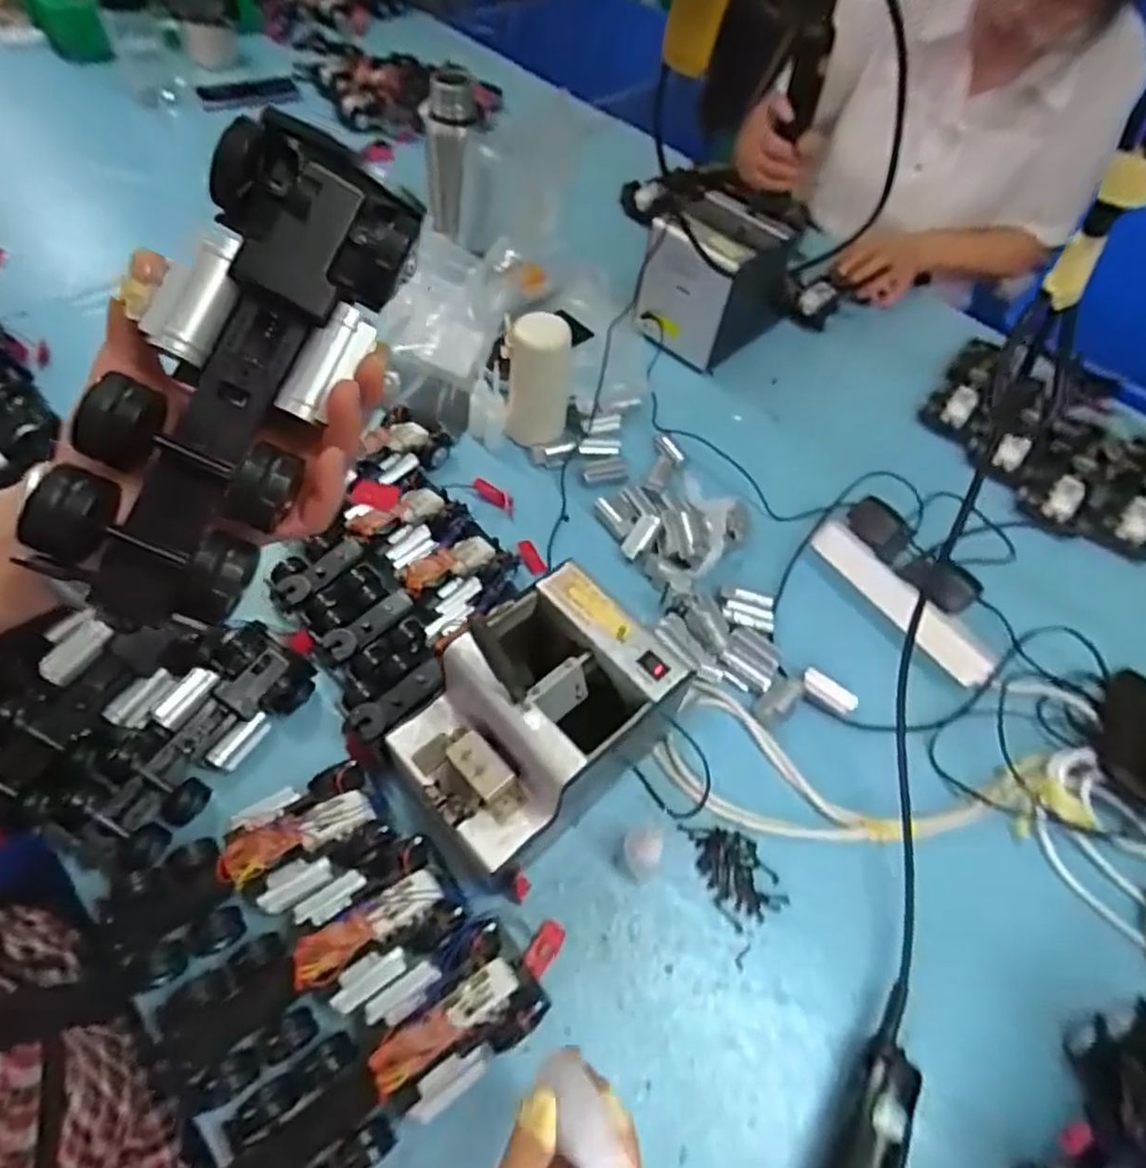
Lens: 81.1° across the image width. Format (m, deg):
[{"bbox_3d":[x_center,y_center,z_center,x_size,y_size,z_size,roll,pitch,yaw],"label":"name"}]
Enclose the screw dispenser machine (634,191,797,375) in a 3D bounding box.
[{"bbox_3d":[0.201,-0.404,0.862,0.135,0.145,0.225,41,62,19],"label":"screw dispenser machine"}]

